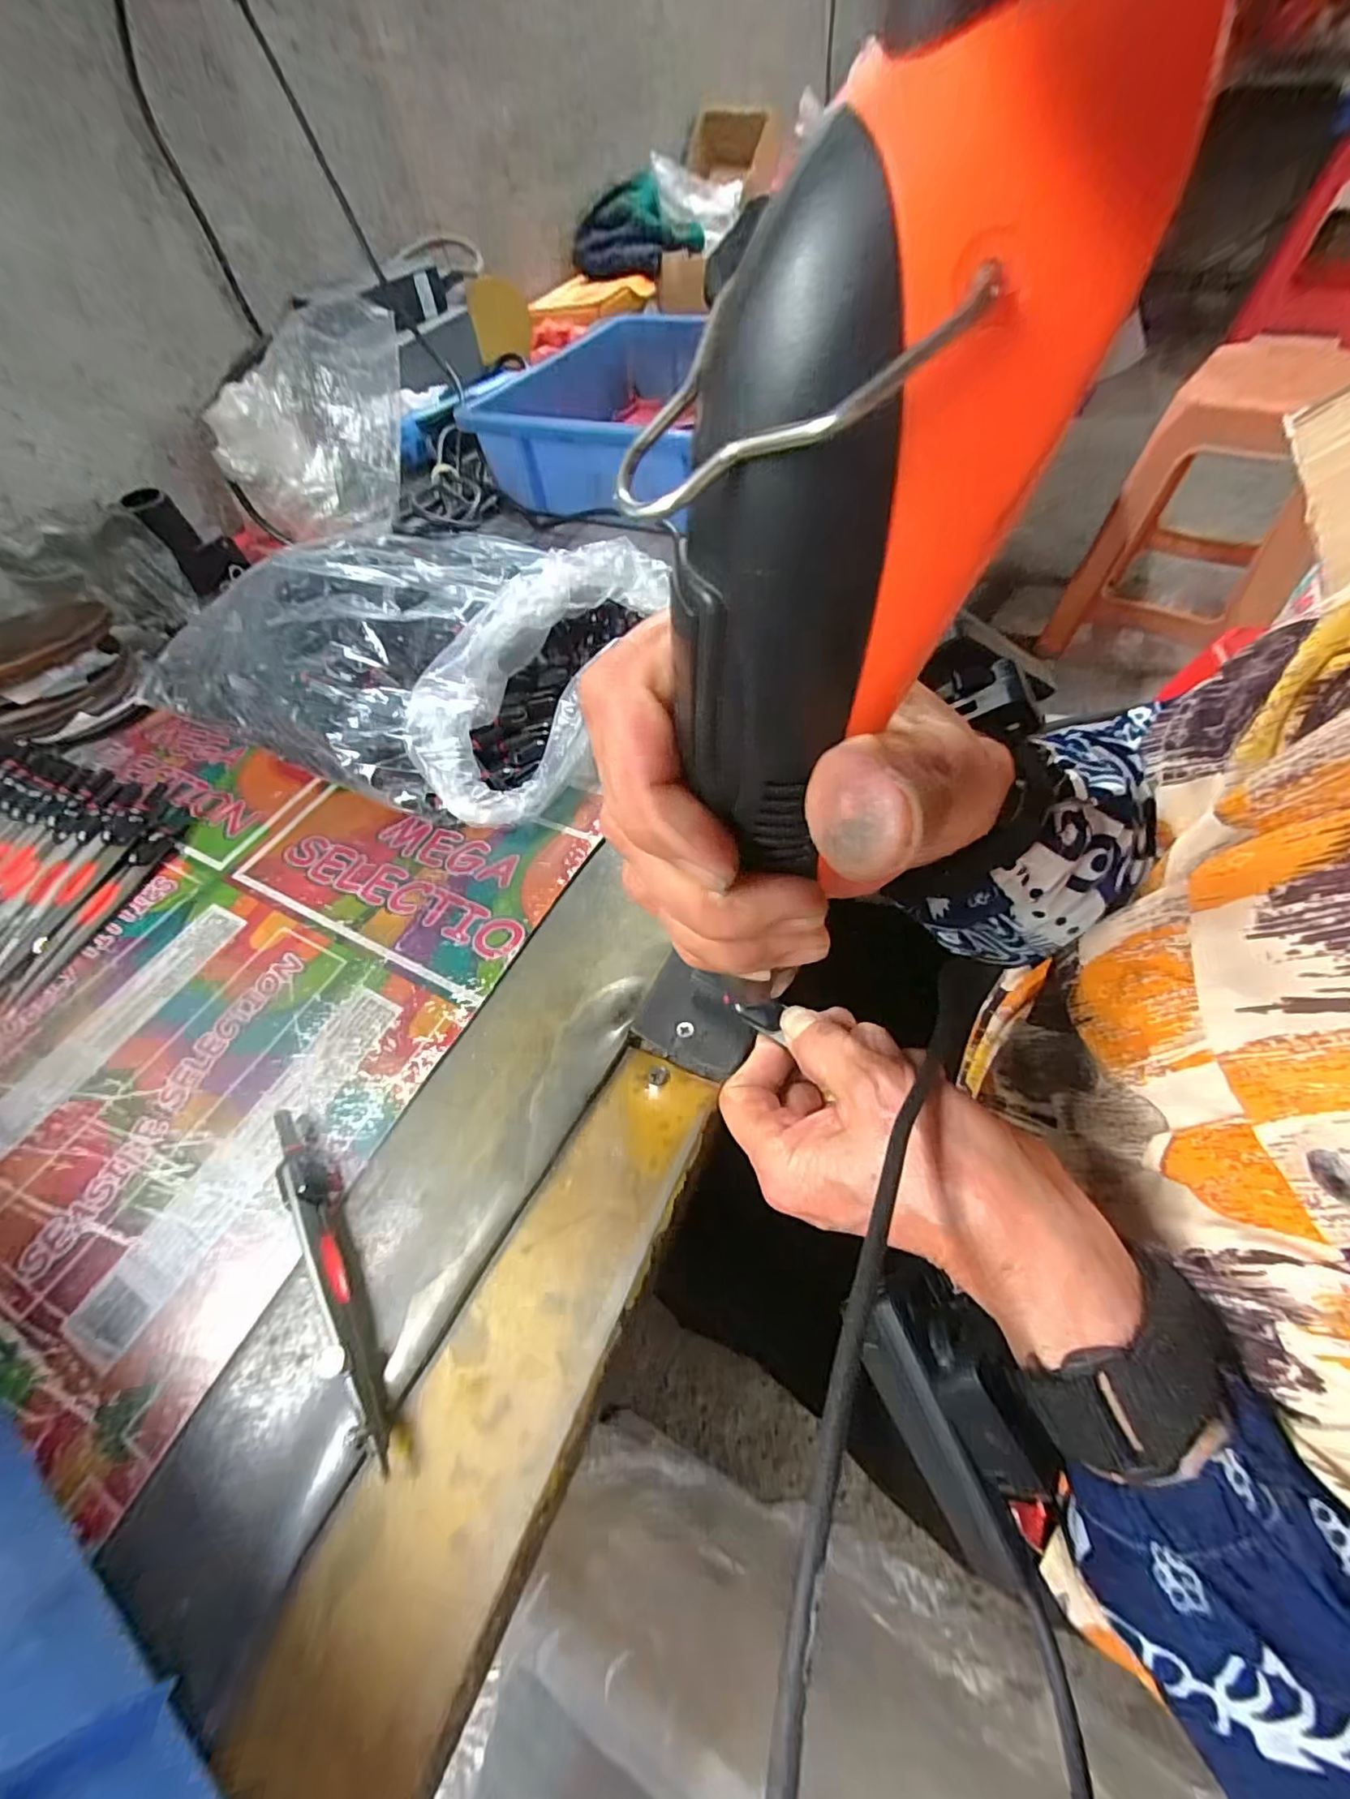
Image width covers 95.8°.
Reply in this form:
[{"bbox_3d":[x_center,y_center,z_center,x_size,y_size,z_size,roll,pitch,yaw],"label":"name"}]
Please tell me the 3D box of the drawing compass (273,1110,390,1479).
[{"bbox_3d":[-0.127,0.132,0.220,0.016,0.015,0.128,-30,58,-15],"label":"drawing compass"}]

